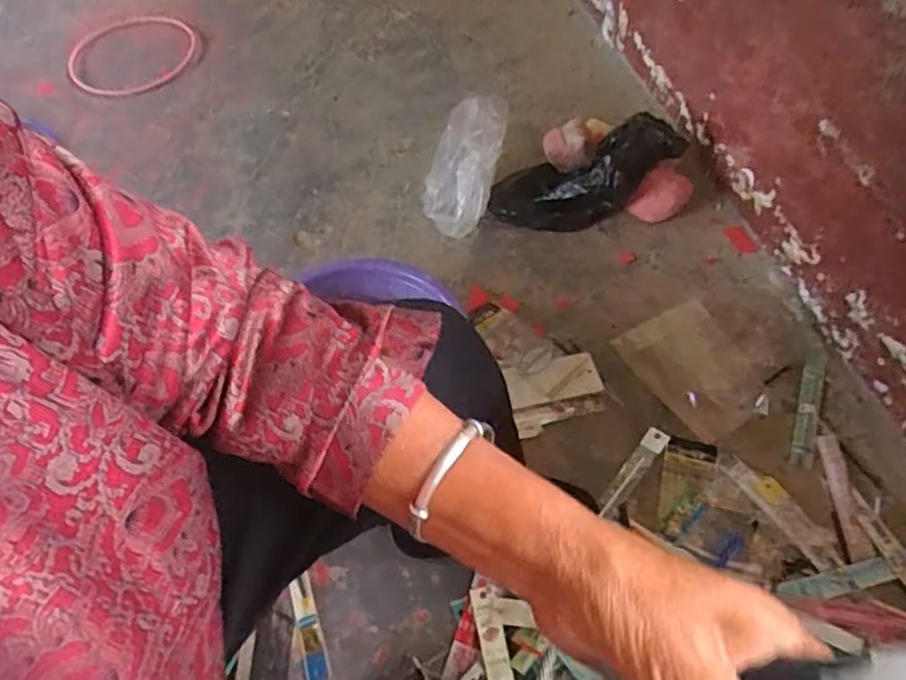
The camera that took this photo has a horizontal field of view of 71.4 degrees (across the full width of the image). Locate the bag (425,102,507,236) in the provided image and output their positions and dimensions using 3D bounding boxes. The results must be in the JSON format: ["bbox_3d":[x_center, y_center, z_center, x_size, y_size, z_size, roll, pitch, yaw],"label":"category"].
[{"bbox_3d":[0.013,-0.270,0.968,0.109,0.039,0.222,11,81,11],"label":"bag"}]

